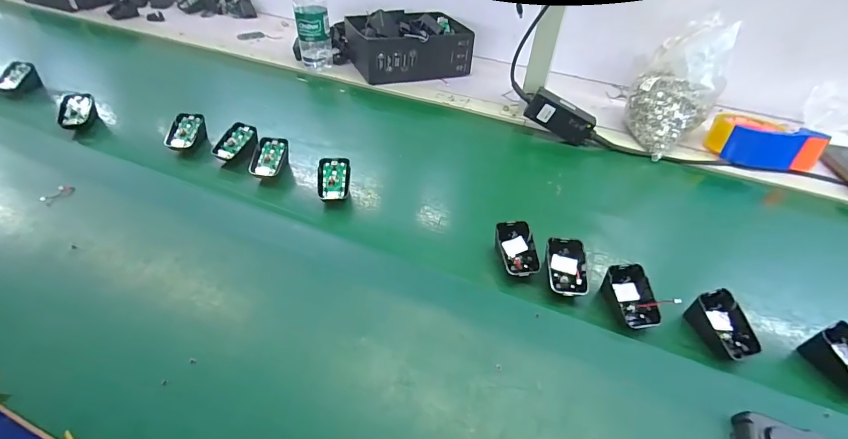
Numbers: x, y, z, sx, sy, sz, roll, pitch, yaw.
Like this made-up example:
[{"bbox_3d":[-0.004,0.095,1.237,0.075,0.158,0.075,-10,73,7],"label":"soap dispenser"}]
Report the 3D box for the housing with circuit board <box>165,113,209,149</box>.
[{"bbox_3d":[-0.376,-0.137,0.628,0.043,0.028,0.070,7,61,-5],"label":"housing with circuit board"}]

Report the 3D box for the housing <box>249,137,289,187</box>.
[{"bbox_3d":[-0.229,-0.087,0.590,0.042,0.042,0.069,7,43,3],"label":"housing"}]

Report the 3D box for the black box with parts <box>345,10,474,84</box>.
[{"bbox_3d":[-0.029,-0.393,0.886,0.256,0.097,0.185,-15,44,-17],"label":"black box with parts"}]

